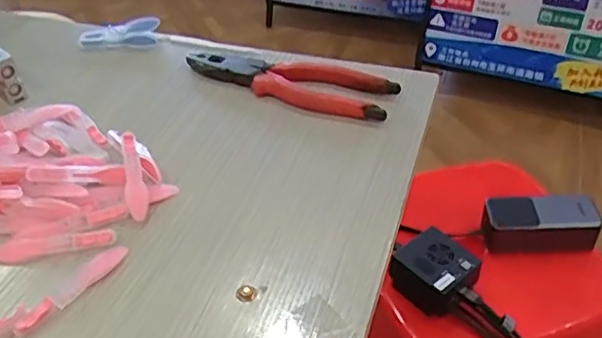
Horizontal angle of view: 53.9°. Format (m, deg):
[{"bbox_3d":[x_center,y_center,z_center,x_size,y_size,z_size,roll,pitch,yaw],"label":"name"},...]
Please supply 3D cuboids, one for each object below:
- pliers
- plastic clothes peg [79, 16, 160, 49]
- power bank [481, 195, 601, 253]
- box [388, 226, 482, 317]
[{"bbox_3d":[-0.012,-0.077,0.502,0.187,0.017,0.051,19,46,23],"label":"pliers"},{"bbox_3d":[-0.177,-0.131,0.575,0.075,0.015,0.032,-8,42,-6],"label":"plastic clothes peg"},{"bbox_3d":[0.280,0.066,0.699,0.126,0.050,0.052,-1,42,0],"label":"power bank"},{"bbox_3d":[0.147,0.113,0.658,0.082,0.044,0.074,30,51,31],"label":"box"}]

